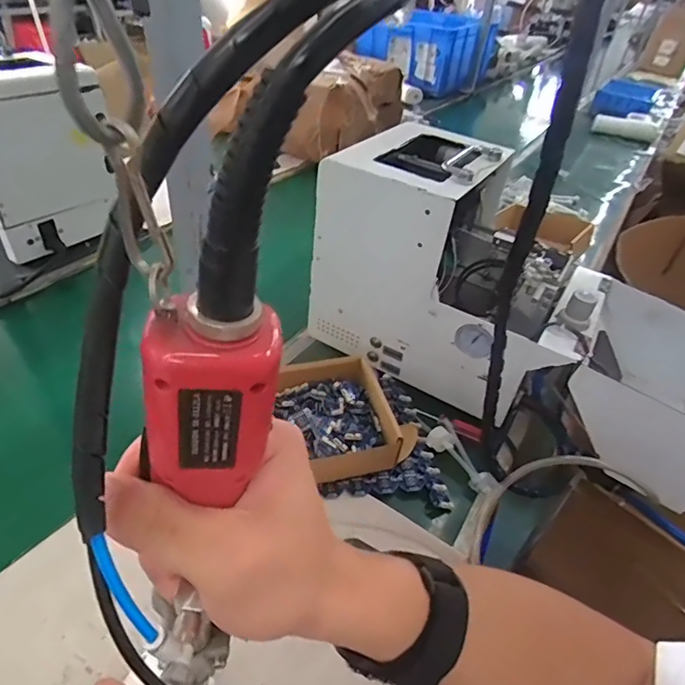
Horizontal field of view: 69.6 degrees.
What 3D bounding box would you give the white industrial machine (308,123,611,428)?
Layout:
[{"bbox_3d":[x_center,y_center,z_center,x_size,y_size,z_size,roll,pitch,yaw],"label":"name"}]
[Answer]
[{"bbox_3d":[0.159,-0.095,0.654,0.325,0.271,0.226,28,44,23],"label":"white industrial machine"}]

